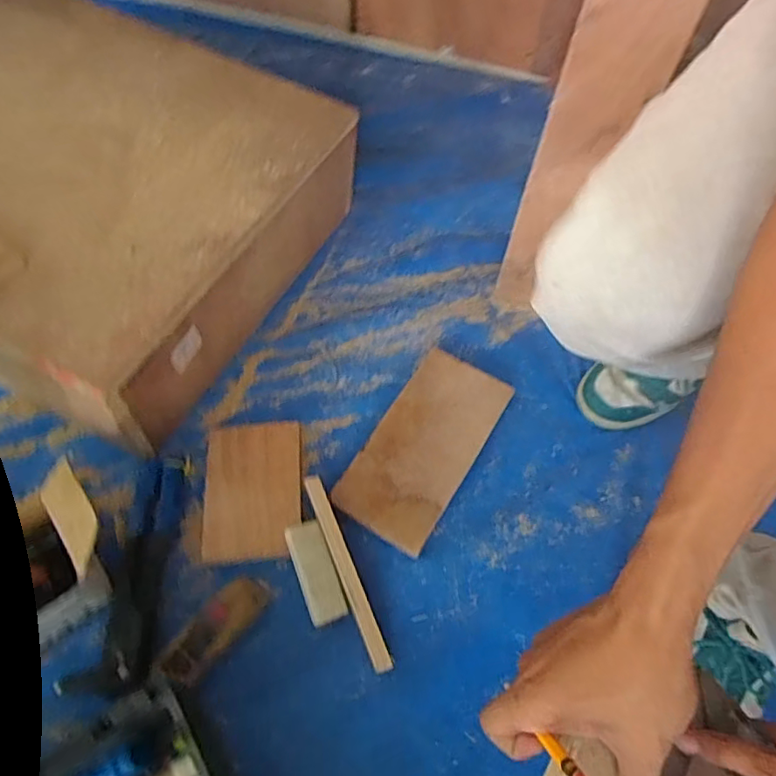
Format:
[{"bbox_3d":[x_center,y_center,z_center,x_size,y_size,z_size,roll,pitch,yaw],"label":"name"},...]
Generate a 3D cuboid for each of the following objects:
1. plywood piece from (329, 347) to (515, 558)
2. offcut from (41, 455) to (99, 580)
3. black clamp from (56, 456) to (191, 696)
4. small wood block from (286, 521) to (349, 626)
[{"bbox_3d":[0.049,0.069,0.687,0.123,0.021,0.262,28,61,15],"label":"plywood piece"},{"bbox_3d":[-0.303,0.120,0.516,0.043,0.008,0.105,-42,67,1],"label":"offcut"},{"bbox_3d":[-0.273,0.183,0.581,0.085,0.039,0.252,2,58,-1],"label":"black clamp"},{"bbox_3d":[-0.079,0.200,0.589,0.041,0.027,0.104,-19,60,-13],"label":"small wood block"}]

